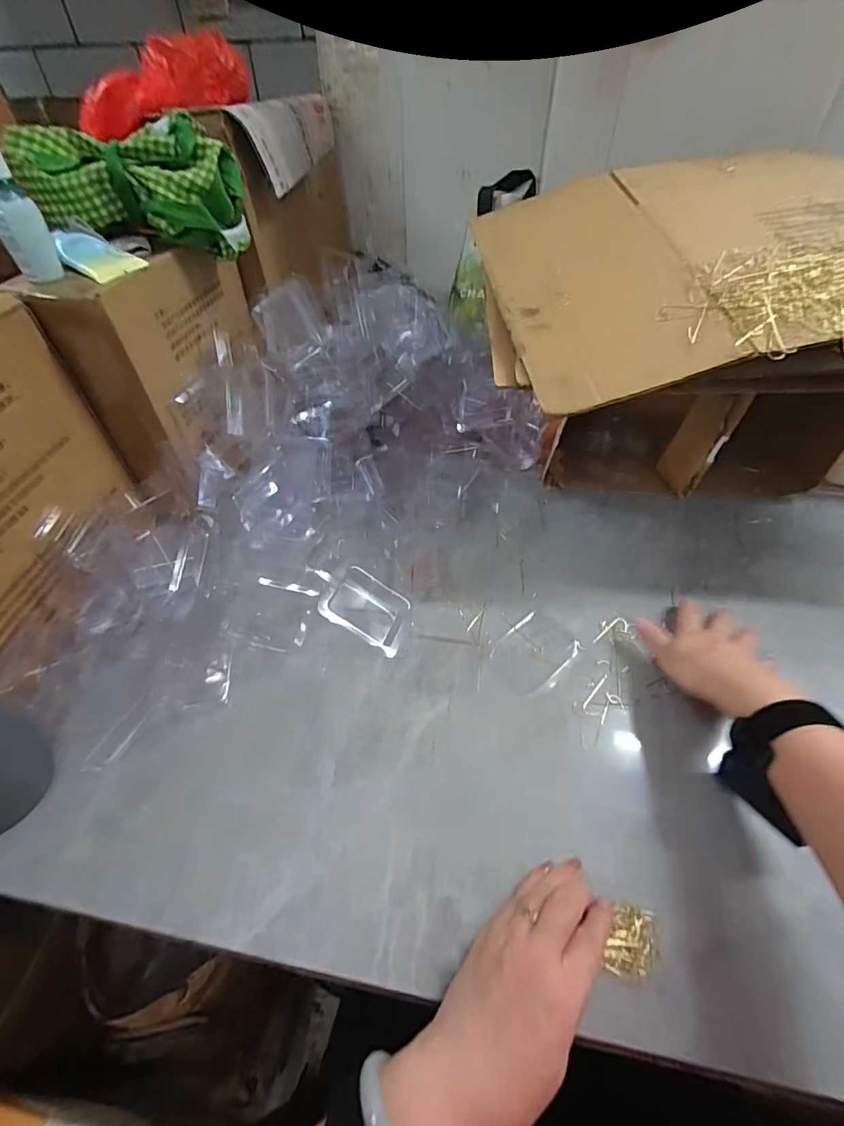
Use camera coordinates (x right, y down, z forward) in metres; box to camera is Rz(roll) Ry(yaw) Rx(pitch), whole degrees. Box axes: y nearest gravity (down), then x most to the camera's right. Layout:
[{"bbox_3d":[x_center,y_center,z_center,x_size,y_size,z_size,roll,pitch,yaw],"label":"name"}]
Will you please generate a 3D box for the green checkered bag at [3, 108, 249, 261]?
[{"bbox_3d":[-0.304,-0.404,0.495,0.213,0.095,0.104,3,48,4],"label":"green checkered bag"}]

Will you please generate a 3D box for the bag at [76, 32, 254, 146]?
[{"bbox_3d":[-0.309,-0.565,0.541,0.210,0.068,0.056,-30,54,-7],"label":"bag"}]

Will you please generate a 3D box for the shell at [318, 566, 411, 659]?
[{"bbox_3d":[-0.057,0.048,0.487,0.091,0.023,0.063,23,50,18],"label":"shell"}]

